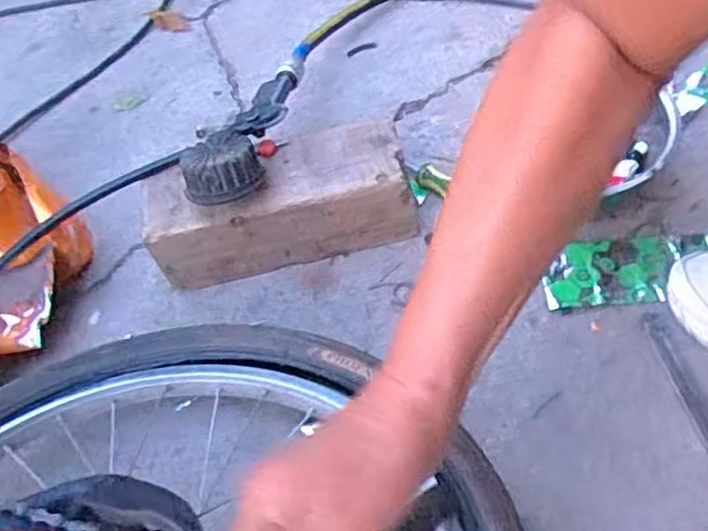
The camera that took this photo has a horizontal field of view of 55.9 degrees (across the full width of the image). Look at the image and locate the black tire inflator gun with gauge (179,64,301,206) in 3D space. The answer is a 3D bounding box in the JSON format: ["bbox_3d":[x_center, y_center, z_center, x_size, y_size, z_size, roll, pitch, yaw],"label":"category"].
[{"bbox_3d":[-0.098,-0.140,0.655,0.075,0.047,0.235,9,42,11],"label":"black tire inflator gun with gauge"}]

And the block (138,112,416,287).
[{"bbox_3d":[-0.071,-0.062,0.657,0.247,0.095,0.093,-14,54,-1],"label":"block"}]

